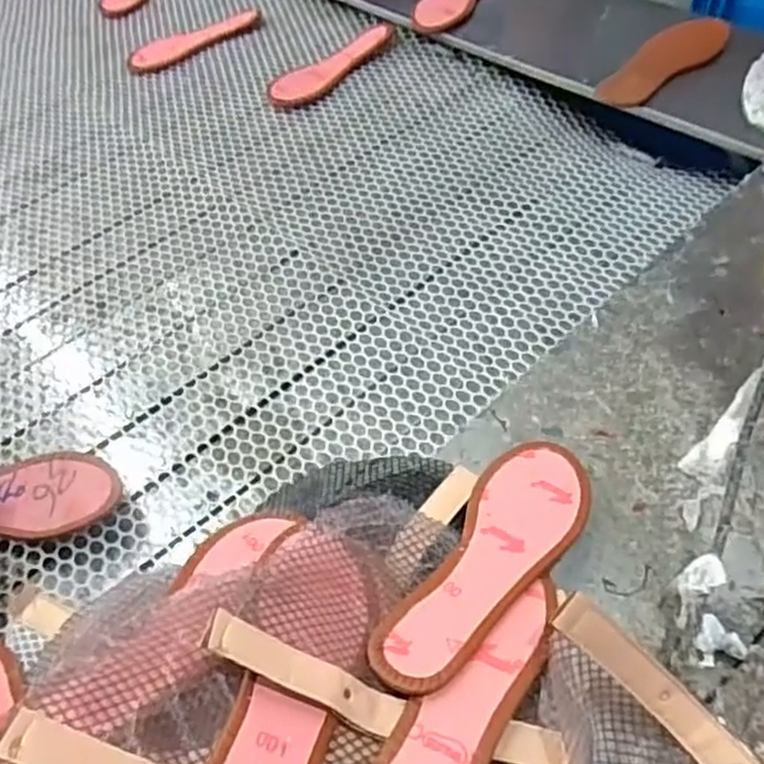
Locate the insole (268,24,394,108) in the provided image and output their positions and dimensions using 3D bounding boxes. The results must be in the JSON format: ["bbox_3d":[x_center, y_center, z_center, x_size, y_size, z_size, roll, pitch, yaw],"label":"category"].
[{"bbox_3d":[-0.069,-0.456,1.012,0.076,0.010,0.227,33,61,28],"label":"insole"}]

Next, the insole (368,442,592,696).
[{"bbox_3d":[0.074,0.115,0.474,0.076,0.012,0.225,26,45,24],"label":"insole"}]

